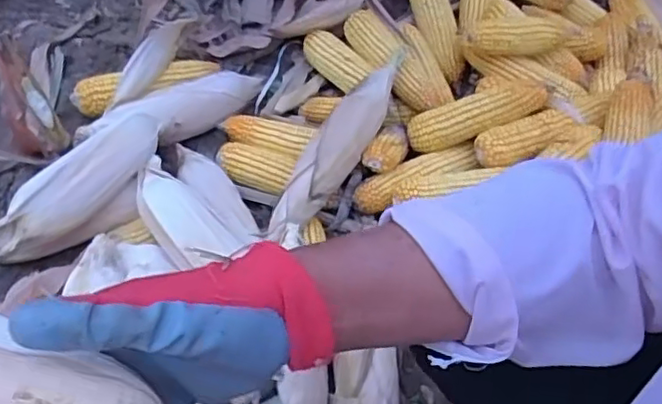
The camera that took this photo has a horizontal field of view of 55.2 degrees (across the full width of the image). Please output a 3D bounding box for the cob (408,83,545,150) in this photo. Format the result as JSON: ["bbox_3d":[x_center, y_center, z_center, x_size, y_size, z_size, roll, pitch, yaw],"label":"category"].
[{"bbox_3d":[0.193,-0.118,0.854,0.189,0.041,0.044,-18,56,21],"label":"cob"}]

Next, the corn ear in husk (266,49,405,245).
[{"bbox_3d":[0.019,-0.081,0.835,0.061,0.068,0.330,28,62,15],"label":"corn ear in husk"}]

